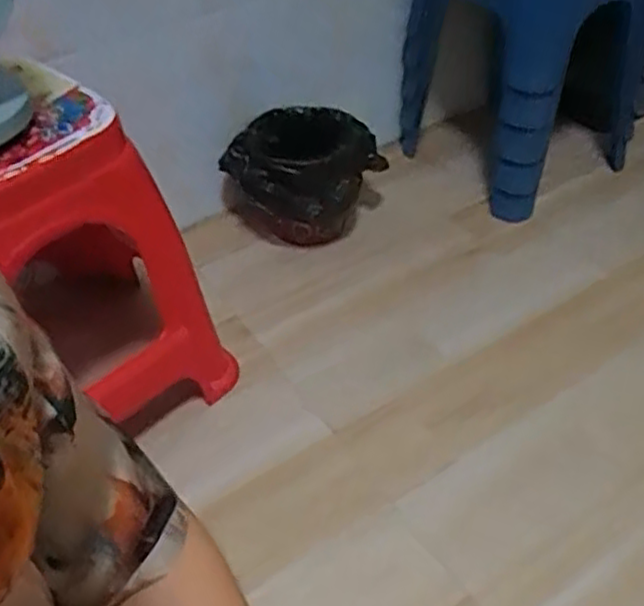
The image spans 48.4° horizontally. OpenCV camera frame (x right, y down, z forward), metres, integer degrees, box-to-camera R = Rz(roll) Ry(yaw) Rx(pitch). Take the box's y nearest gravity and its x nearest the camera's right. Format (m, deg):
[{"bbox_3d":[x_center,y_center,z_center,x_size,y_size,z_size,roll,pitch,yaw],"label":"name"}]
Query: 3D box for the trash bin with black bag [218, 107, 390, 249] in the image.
[{"bbox_3d":[-0.021,-0.247,1.321,0.227,0.208,0.218,33,55,30],"label":"trash bin with black bag"}]

